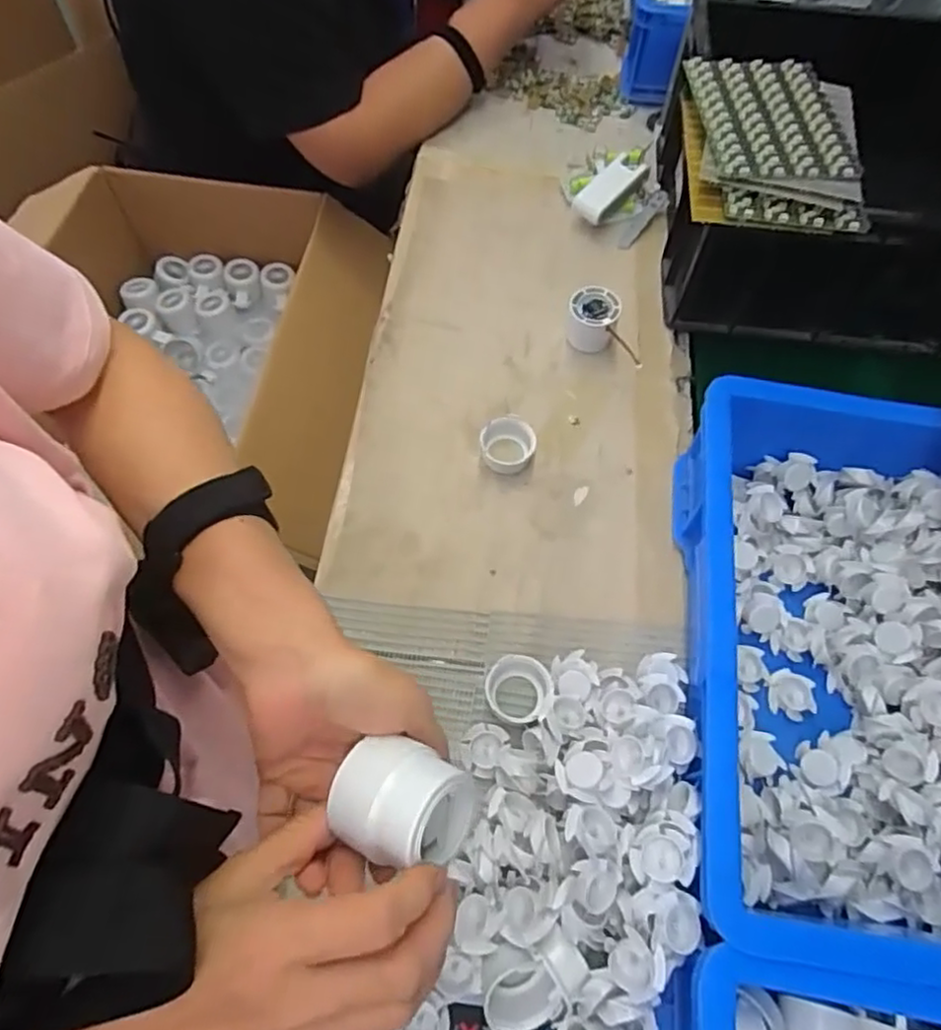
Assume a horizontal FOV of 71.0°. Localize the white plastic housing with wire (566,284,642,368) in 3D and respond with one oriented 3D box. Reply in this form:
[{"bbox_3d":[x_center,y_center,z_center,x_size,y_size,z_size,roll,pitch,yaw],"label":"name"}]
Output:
[{"bbox_3d":[0.147,-0.201,0.708,0.094,0.044,0.055,29,65,10],"label":"white plastic housing with wire"}]

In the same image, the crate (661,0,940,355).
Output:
[{"bbox_3d":[0.464,-0.361,0.734,0.520,0.183,0.380,6,63,-1],"label":"crate"}]

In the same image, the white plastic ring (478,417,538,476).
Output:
[{"bbox_3d":[0.037,-0.069,0.653,0.055,0.022,0.050,2,64,-3],"label":"white plastic ring"}]

